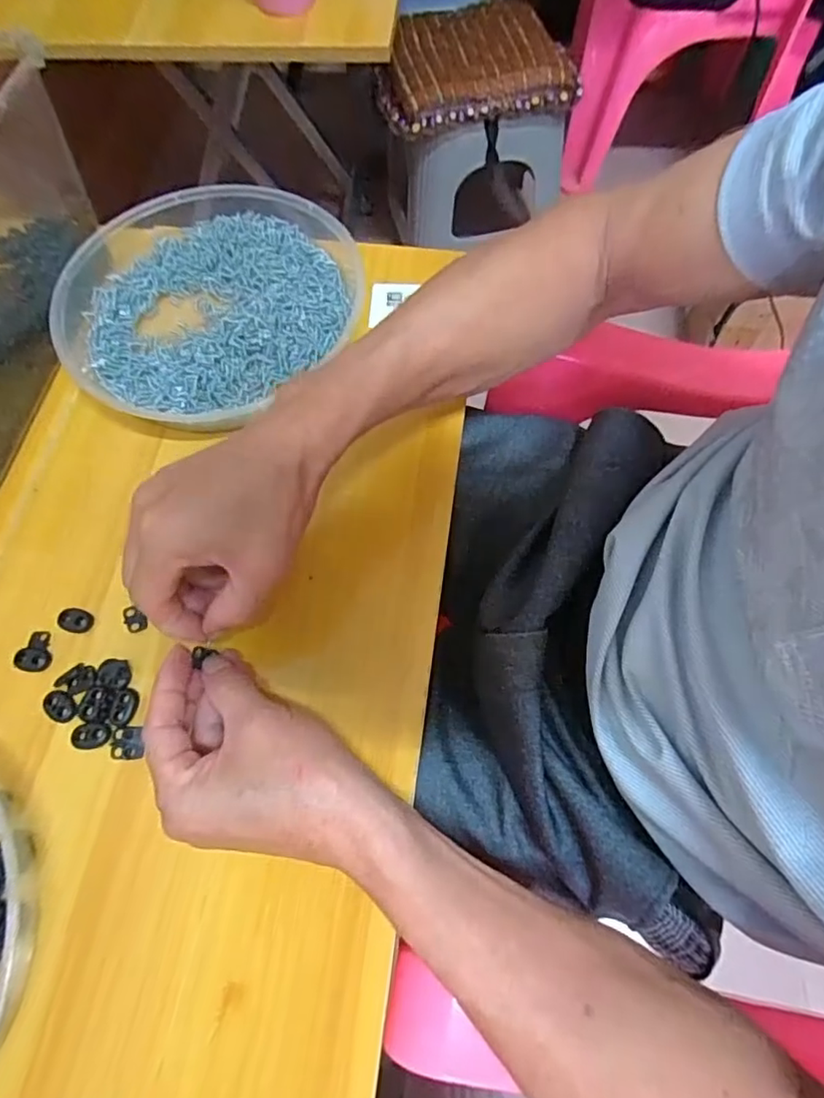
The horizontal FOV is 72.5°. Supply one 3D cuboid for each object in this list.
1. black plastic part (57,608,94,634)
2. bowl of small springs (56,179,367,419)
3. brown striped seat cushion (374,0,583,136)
[{"bbox_3d":[-0.215,0.045,0.358,0.020,0.004,0.015,17,69,9],"label":"black plastic part"},{"bbox_3d":[-0.160,-0.186,0.435,0.228,0.039,0.220,9,68,5],"label":"bowl of small springs"},{"bbox_3d":[0.089,-0.765,0.885,0.305,0.049,0.233,-17,68,-6],"label":"brown striped seat cushion"}]

